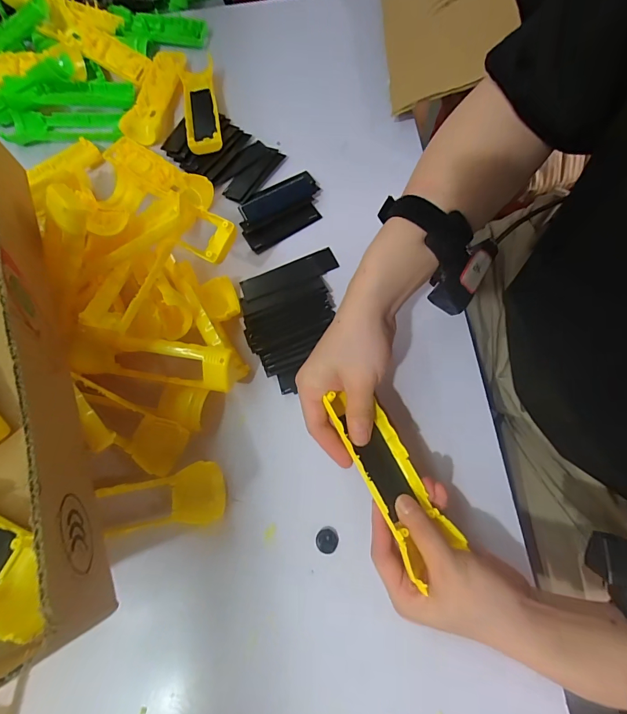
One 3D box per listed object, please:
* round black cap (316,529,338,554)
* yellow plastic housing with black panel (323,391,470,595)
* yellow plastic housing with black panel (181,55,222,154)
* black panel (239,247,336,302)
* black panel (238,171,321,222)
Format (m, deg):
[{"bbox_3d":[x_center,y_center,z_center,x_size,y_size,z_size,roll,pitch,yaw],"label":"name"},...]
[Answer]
[{"bbox_3d":[0.012,0.165,0.332,0.019,0.004,0.019,0,72,1],"label":"round black cap"},{"bbox_3d":[0.061,0.092,0.297,0.046,0.024,0.144,-27,73,-7],"label":"yellow plastic housing with black panel"},{"bbox_3d":[-0.151,-0.337,0.495,0.045,0.017,0.162,-9,72,-2],"label":"yellow plastic housing with black panel"},{"bbox_3d":[-0.028,-0.095,0.421,0.112,0.004,0.032,-22,73,-6],"label":"black panel"},{"bbox_3d":[-0.044,-0.196,0.453,0.098,0.008,0.039,-25,72,-4],"label":"black panel"}]

